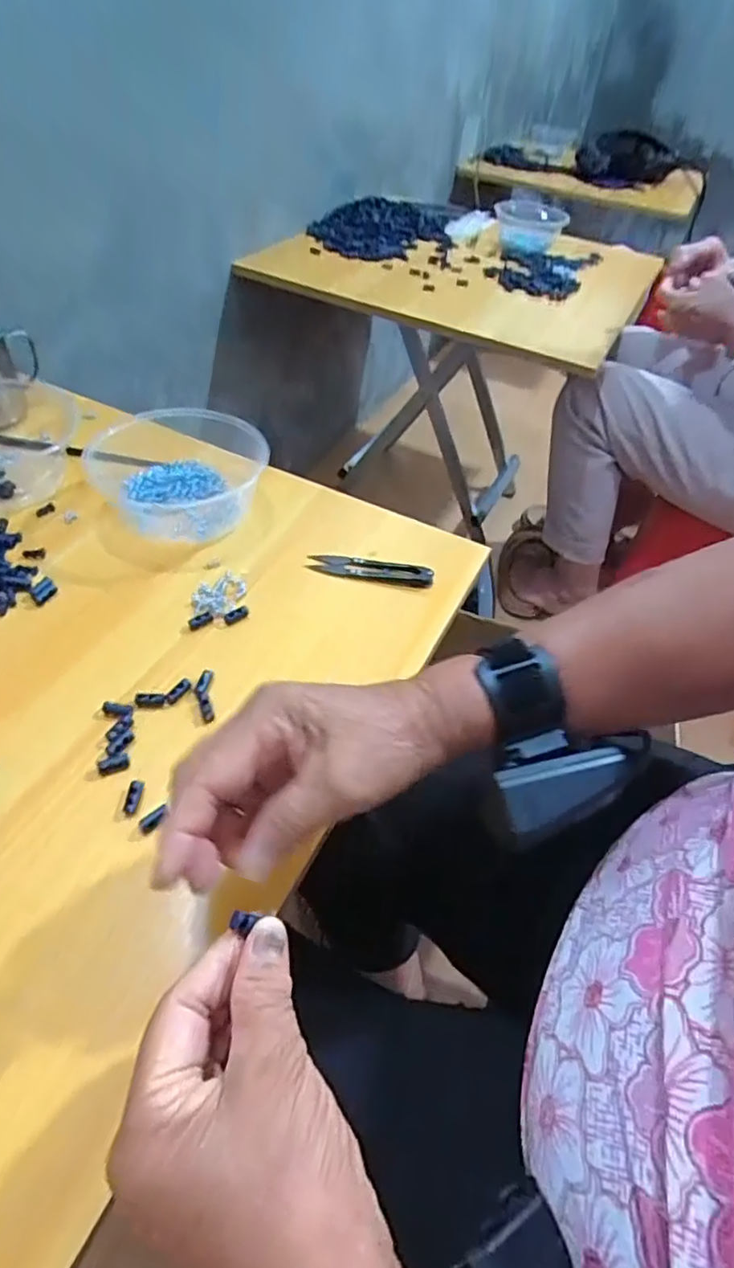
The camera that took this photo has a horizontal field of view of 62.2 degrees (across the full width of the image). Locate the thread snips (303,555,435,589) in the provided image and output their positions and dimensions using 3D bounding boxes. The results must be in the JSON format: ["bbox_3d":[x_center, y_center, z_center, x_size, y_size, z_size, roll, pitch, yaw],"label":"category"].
[{"bbox_3d":[0.003,-0.052,0.502,0.102,0.010,0.023,8,62,8],"label":"thread snips"}]

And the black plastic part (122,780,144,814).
[{"bbox_3d":[-0.135,0.094,0.353,0.008,0.004,0.020,6,47,-1],"label":"black plastic part"}]

